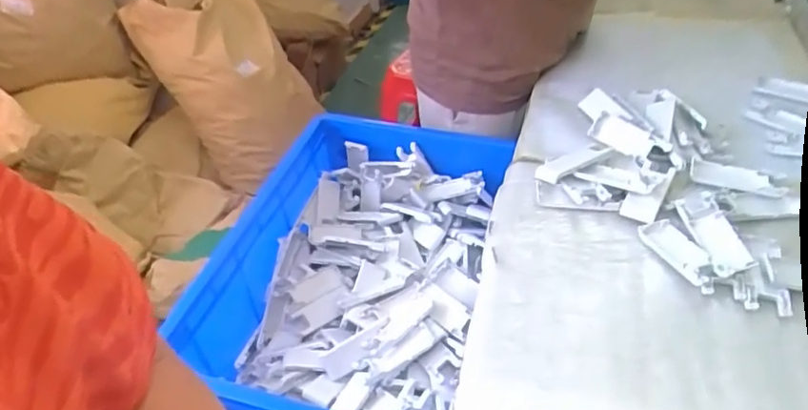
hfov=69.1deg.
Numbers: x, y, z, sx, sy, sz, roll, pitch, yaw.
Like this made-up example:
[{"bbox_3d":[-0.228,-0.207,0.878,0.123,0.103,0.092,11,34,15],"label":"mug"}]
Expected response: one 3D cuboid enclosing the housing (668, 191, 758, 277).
[{"bbox_3d":[0.346,0.030,0.659,0.047,0.014,0.123,-5,41,1],"label":"housing"}]

